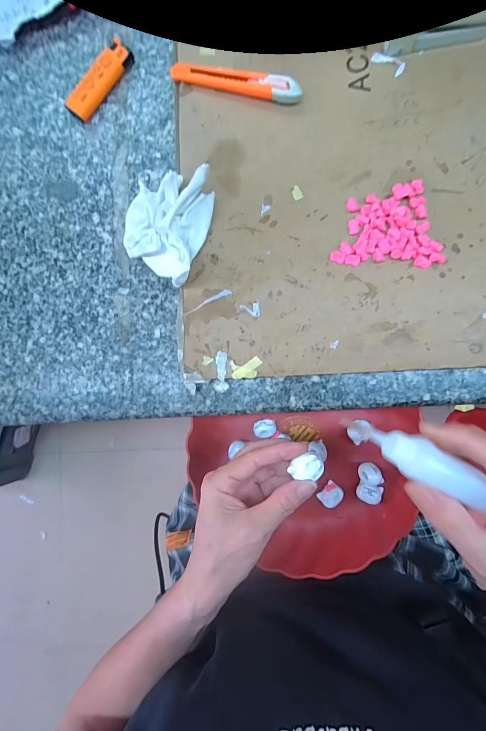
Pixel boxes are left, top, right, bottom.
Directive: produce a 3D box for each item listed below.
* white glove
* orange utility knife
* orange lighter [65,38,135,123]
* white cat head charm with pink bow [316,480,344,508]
[{"bbox_3d":[-0.068,-0.119,0.285,0.076,0.044,0.097,11,88,9],"label":"white glove"},{"bbox_3d":[-0.006,-0.253,0.294,0.117,0.011,0.019,18,89,9],"label":"orange utility knife"},{"bbox_3d":[-0.138,-0.276,0.321,0.018,0.017,0.080,41,93,9],"label":"orange lighter"},{"bbox_3d":[0.099,0.146,0.369,0.025,0.004,0.024,-48,58,0],"label":"white cat head charm with pink bow"}]

